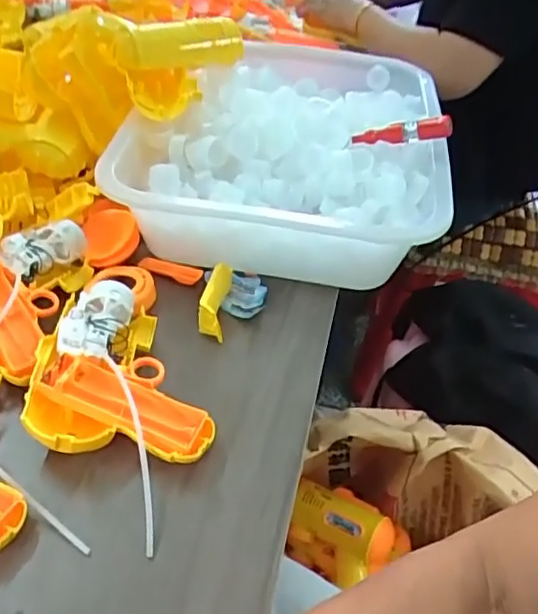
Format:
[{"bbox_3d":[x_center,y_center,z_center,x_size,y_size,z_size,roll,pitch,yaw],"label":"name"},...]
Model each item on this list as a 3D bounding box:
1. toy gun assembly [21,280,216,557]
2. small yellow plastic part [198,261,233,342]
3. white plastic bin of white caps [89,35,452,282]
[{"bbox_3d":[-0.109,0.060,0.427,0.108,0.040,0.196,-17,46,-23],"label":"toy gun assembly"},{"bbox_3d":[-0.043,-0.005,0.520,0.020,0.040,0.063,10,59,5],"label":"small yellow plastic part"},{"bbox_3d":[0.025,-0.174,0.653,0.291,0.109,0.381,9,42,3],"label":"white plastic bin of white caps"}]

